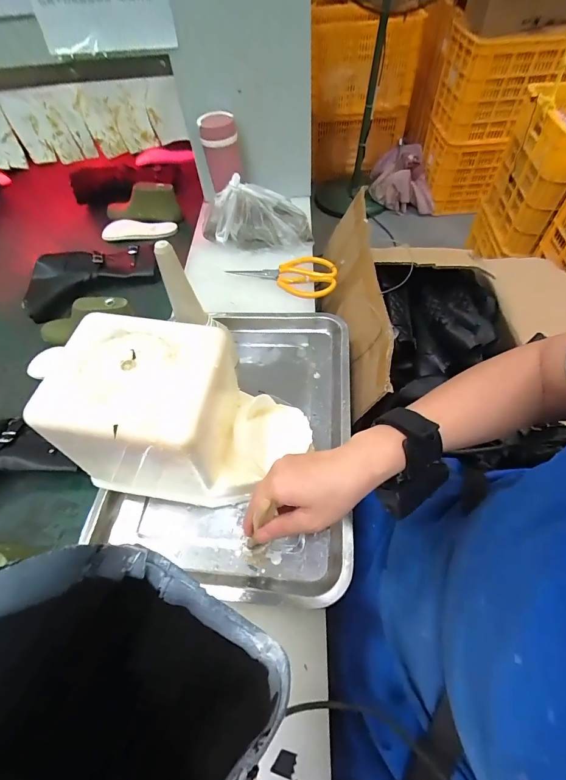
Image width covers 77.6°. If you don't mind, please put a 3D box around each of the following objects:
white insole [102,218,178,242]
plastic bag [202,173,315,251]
[{"bbox_3d":[-0.325,-0.364,0.799,0.164,0.007,0.053,-1,76,0],"label":"white insole"},{"bbox_3d":[-0.054,-0.314,0.642,0.210,0.092,0.060,5,57,7],"label":"plastic bag"}]

